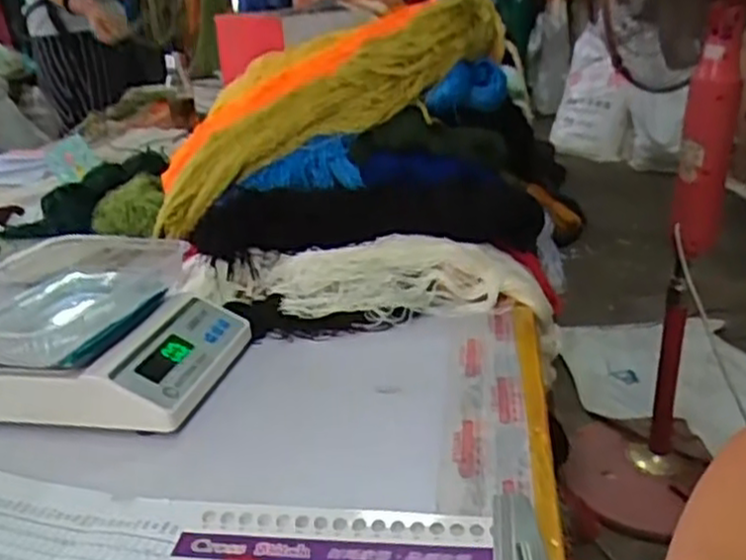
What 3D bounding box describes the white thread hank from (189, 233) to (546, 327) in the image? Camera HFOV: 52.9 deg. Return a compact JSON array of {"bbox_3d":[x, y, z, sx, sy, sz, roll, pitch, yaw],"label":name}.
[{"bbox_3d":[-0.017,0.000,0.880,0.433,0.075,0.110,-4,22,4],"label":"white thread hank"}]

